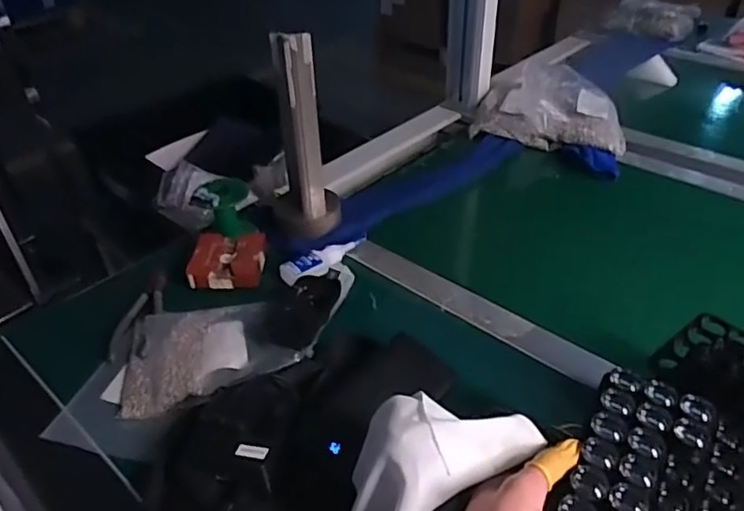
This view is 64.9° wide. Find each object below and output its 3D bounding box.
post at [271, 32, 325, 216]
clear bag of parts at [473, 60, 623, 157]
[{"bbox_3d":[-0.084,-0.138,0.706,0.044,0.242,0.038,-6,38,-4],"label":"post"},{"bbox_3d":[0.307,-0.268,1.007,0.245,0.082,0.205,10,39,16],"label":"clear bag of parts"}]

